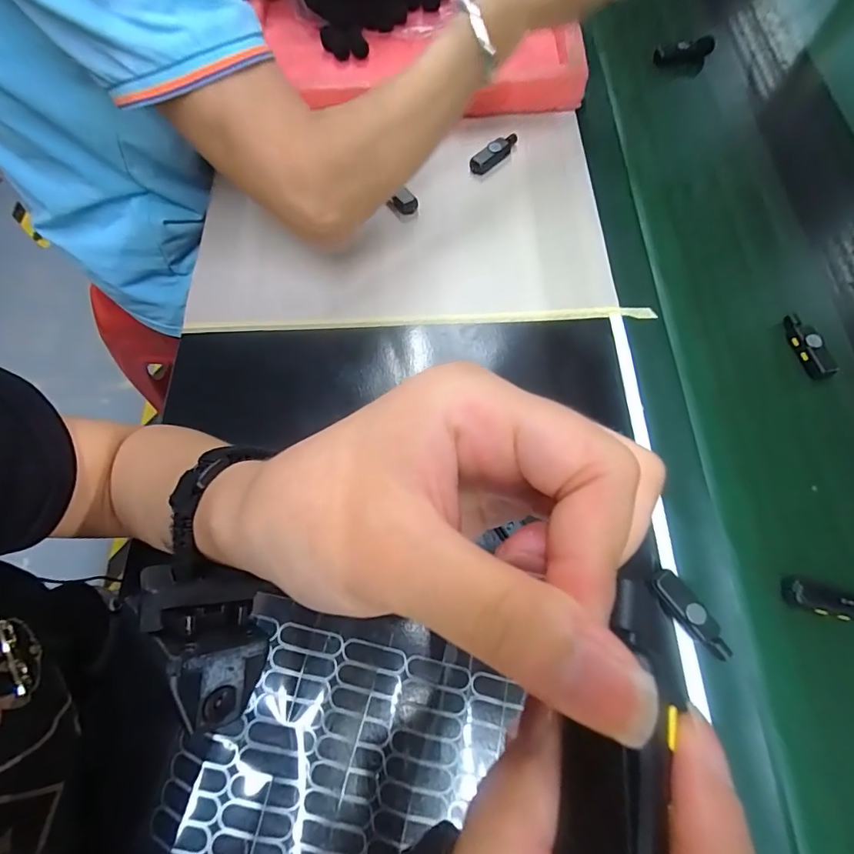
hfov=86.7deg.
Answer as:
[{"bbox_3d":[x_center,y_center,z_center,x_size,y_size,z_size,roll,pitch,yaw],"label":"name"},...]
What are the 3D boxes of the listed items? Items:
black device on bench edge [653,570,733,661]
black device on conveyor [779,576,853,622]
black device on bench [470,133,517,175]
[{"bbox_3d":[0.164,0.117,0.280,0.021,0.007,0.057,-35,72,-14],"label":"black device on bench edge"},{"bbox_3d":[0.262,0.113,0.294,0.060,0.012,0.019,13,68,5],"label":"black device on conveyor"},{"bbox_3d":[0.069,-0.268,0.441,0.061,0.015,0.017,-39,73,-15],"label":"black device on bench"}]

